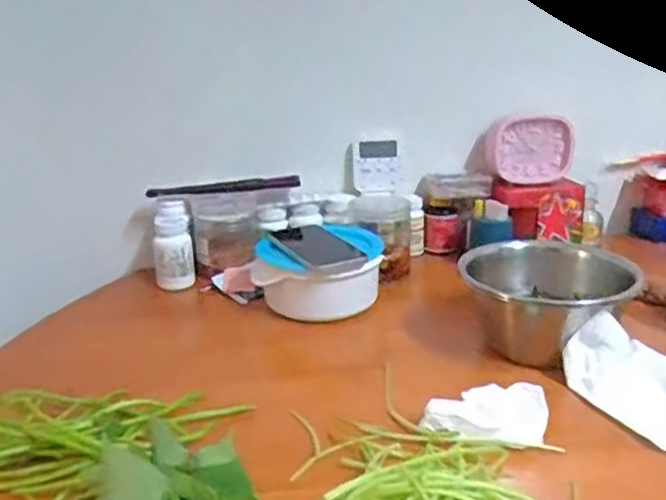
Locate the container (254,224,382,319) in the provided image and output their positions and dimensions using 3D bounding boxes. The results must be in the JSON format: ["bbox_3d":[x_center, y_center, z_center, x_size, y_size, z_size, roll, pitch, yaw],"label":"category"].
[{"bbox_3d":[-0.010,0.033,0.802,0.130,0.084,0.152,15,26,39],"label":"container"}]

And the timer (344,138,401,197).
[{"bbox_3d":[0.060,-0.120,0.965,0.081,0.079,0.033,-8,20,-15],"label":"timer"}]

